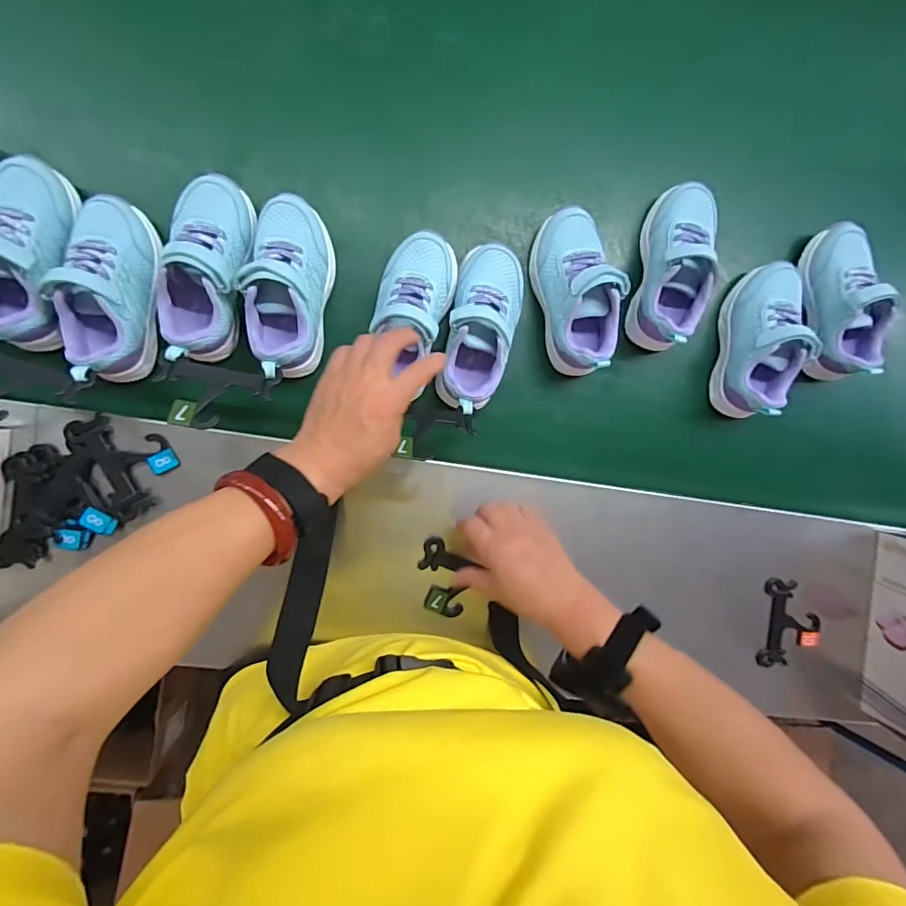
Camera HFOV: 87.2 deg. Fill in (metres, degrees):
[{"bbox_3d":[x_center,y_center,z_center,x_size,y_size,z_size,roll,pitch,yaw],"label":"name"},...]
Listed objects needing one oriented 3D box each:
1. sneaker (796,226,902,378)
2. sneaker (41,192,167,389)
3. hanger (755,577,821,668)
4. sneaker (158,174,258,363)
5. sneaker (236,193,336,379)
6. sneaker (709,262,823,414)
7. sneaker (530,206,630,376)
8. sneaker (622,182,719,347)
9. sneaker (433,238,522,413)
[{"bbox_3d":[0.426,-0.163,0.513,0.071,0.072,0.164,-11,93,-4],"label":"sneaker"},{"bbox_3d":[-0.309,-0.149,0.438,0.078,0.068,0.165,10,92,-5],"label":"sneaker"},{"bbox_3d":[0.393,0.198,0.551,0.074,0.012,0.100,6,94,-9],"label":"hanger"},{"bbox_3d":[-0.225,-0.168,0.443,0.071,0.076,0.166,8,92,-5],"label":"sneaker"},{"bbox_3d":[-0.156,-0.156,0.455,0.071,0.072,0.166,8,92,-5],"label":"sneaker"},{"bbox_3d":[0.340,-0.119,0.514,0.076,0.073,0.162,7,92,-5],"label":"sneaker"},{"bbox_3d":[0.127,-0.163,0.481,0.068,0.074,0.158,-12,93,-4],"label":"sneaker"},{"bbox_3d":[0.235,-0.192,0.493,0.072,0.077,0.166,9,92,-5],"label":"sneaker"},{"bbox_3d":[0.029,-0.123,0.472,0.068,0.067,0.162,14,91,-5],"label":"sneaker"}]

